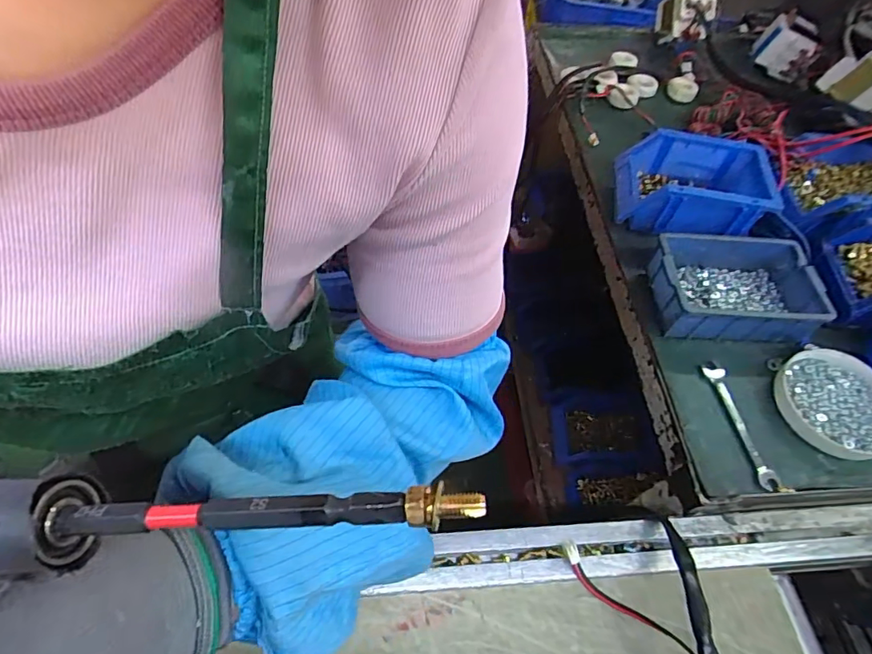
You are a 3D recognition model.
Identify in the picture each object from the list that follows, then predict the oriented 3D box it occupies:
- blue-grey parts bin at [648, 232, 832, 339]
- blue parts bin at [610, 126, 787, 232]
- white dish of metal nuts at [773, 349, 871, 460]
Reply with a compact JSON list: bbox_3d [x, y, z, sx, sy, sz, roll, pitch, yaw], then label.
[{"bbox_3d":[0.303,-0.045,0.532,0.160,0.053,0.120,5,55,-2],"label":"blue-grey parts bin"},{"bbox_3d":[0.286,-0.163,0.582,0.154,0.063,0.126,13,55,4],"label":"blue parts bin"},{"bbox_3d":[0.391,0.070,0.499,0.119,0.029,0.110,2,55,-3],"label":"white dish of metal nuts"}]

